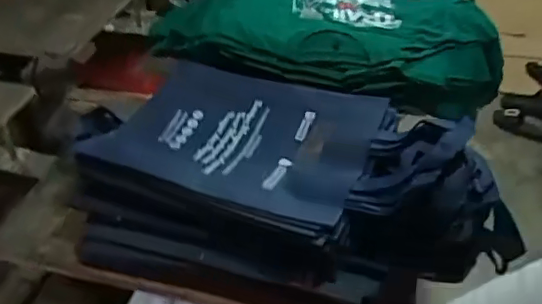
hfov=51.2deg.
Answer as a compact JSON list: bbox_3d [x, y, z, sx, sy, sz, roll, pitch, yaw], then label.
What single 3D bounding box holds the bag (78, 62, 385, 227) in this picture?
[{"bbox_3d":[-0.050,-0.032,0.870,0.404,0.048,0.301,16,41,19],"label":"bag"}]

